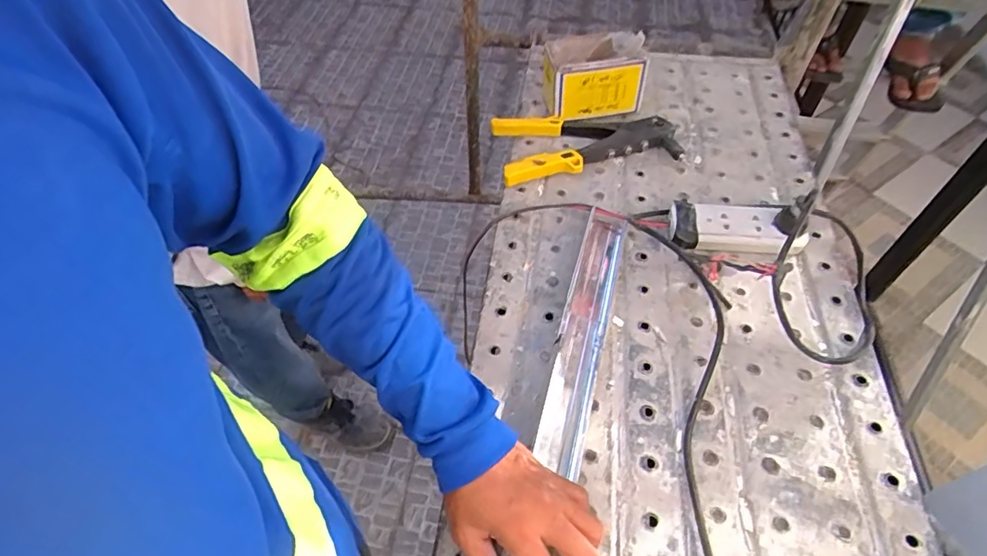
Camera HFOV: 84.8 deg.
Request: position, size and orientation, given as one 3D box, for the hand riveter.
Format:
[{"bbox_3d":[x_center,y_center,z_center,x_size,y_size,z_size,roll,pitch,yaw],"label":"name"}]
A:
[{"bbox_3d":[0.129,-0.197,0.759,0.250,0.044,0.128,-8,52,-5],"label":"hand riveter"}]

